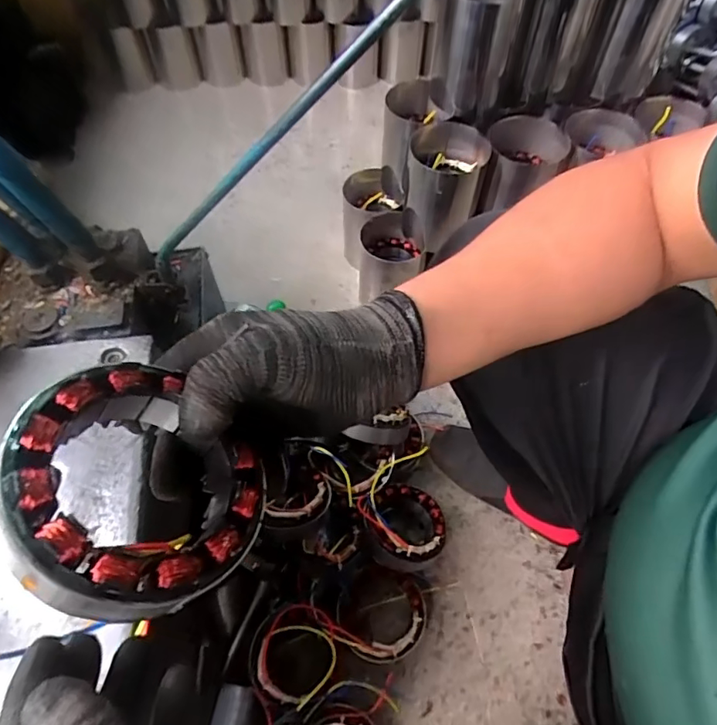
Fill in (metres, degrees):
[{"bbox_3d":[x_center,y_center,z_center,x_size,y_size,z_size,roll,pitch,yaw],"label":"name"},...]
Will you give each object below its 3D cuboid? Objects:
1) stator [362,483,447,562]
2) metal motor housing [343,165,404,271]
[{"bbox_3d":[0.062,0.221,0.721,0.119,0.047,0.119,37,36,18],"label":"stator"},{"bbox_3d":[0.027,-0.280,1.033,0.110,0.153,0.138,2,58,1],"label":"metal motor housing"}]

